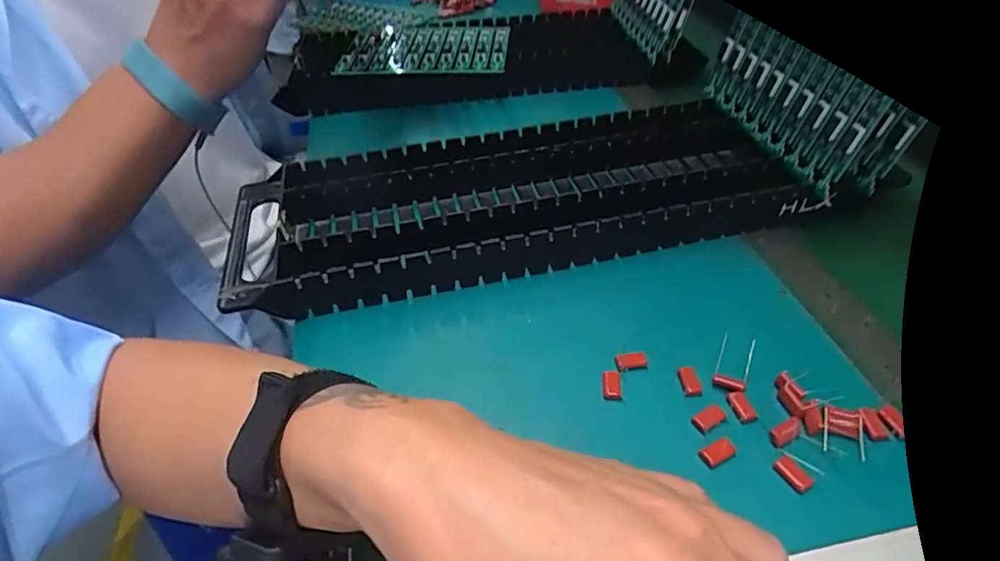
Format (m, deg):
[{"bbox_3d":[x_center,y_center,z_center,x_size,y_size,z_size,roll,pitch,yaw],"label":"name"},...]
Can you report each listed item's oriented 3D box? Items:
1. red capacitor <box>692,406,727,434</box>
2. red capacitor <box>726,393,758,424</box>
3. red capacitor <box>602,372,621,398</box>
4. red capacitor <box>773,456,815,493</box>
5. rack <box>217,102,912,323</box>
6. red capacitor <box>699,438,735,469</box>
[{"bbox_3d":[0.106,0.069,0.283,0.017,0.004,0.010,-24,46,-21],"label":"red capacitor"},{"bbox_3d":[0.124,0.064,0.288,0.010,0.004,0.016,-12,43,-10],"label":"red capacitor"},{"bbox_3d":[0.060,0.056,0.300,0.010,0.007,0.014,2,42,6],"label":"red capacitor"},{"bbox_3d":[0.135,0.089,0.259,0.009,0.004,0.017,-25,46,-22],"label":"red capacitor"},{"bbox_3d":[0.037,-0.064,0.414,0.399,0.038,0.143,-10,42,-8],"label":"rack"},{"bbox_3d":[0.105,0.082,0.270,0.018,0.004,0.010,-22,45,-20],"label":"red capacitor"}]

